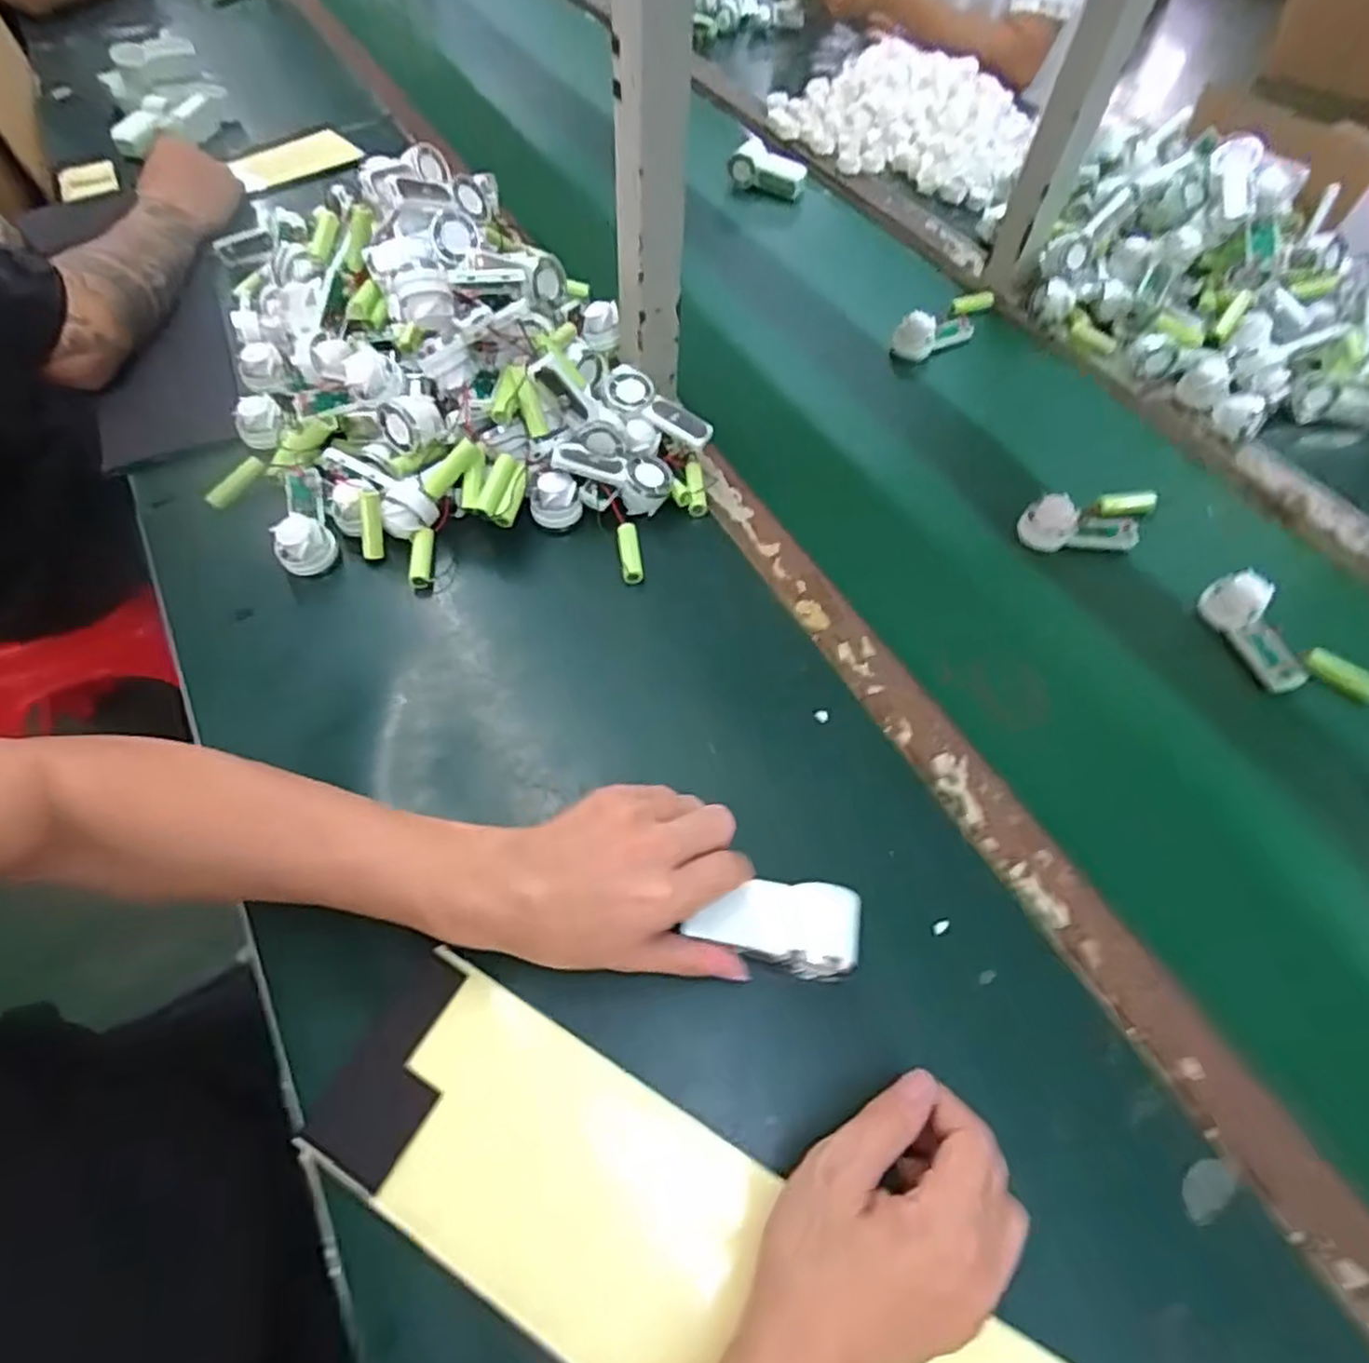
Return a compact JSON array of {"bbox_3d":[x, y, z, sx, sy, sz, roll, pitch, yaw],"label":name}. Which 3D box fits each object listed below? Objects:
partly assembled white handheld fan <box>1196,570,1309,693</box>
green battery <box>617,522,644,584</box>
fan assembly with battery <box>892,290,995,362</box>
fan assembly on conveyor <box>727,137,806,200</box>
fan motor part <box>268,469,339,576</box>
[{"bbox_3d":[0.427,-0.036,0.547,0.036,0.028,0.092,-15,73,-12],"label":"partly assembled white handheld fan"},{"bbox_3d":[-0.042,-0.099,0.563,0.016,0.014,0.054,-5,59,-6],"label":"green battery"},{"bbox_3d":[0.272,-0.373,0.753,0.146,0.047,0.040,-37,67,-23],"label":"fan assembly with battery"},{"bbox_3d":[0.104,-0.637,0.913,0.091,0.051,0.045,21,60,10],"label":"fan assembly on conveyor"},{"bbox_3d":[-0.297,-0.128,0.563,0.041,0.035,0.109,-19,61,-14],"label":"fan motor part"}]

